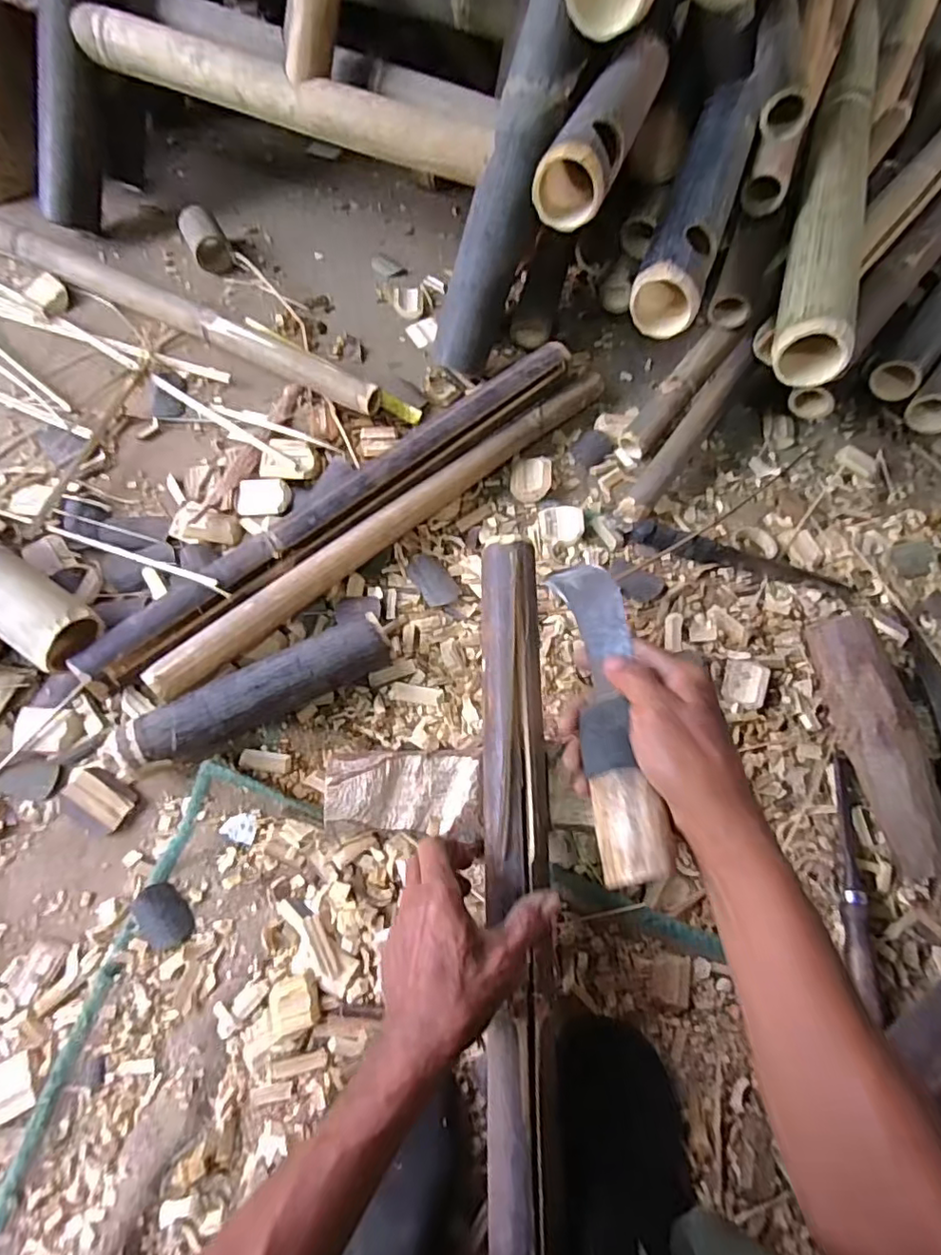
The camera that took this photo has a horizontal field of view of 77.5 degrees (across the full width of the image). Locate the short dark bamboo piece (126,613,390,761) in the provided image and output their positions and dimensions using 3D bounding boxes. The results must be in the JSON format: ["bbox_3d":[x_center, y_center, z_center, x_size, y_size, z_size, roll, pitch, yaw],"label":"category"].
[{"bbox_3d":[-0.201,0.066,0.576,0.252,0.053,0.056,-23,69,-12],"label":"short dark bamboo piece"}]

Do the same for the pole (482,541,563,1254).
[{"bbox_3d":[0.039,0.222,0.471,0.054,0.034,0.607,0,73,-2],"label":"pole"}]

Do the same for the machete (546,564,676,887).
[{"bbox_3d":[0.092,0.048,0.398,0.042,0.035,0.231,-1,54,-3],"label":"machete"}]

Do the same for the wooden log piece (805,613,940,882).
[{"bbox_3d":[0.402,0.110,0.575,0.053,0.065,0.251,-11,67,-7],"label":"wooden log piece"}]

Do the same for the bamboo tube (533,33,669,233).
[{"bbox_3d":[0.144,-0.532,0.604,0.061,0.058,0.316,21,67,5],"label":"bamboo tube"}]

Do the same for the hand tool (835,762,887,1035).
[{"bbox_3d":[0.369,0.234,0.561,0.023,0.022,0.211,10,66,2],"label":"hand tool"}]

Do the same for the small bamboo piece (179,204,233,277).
[{"bbox_3d":[-0.381,-0.557,0.850,0.051,0.056,0.084,-28,70,-14],"label":"small bamboo piece"}]

